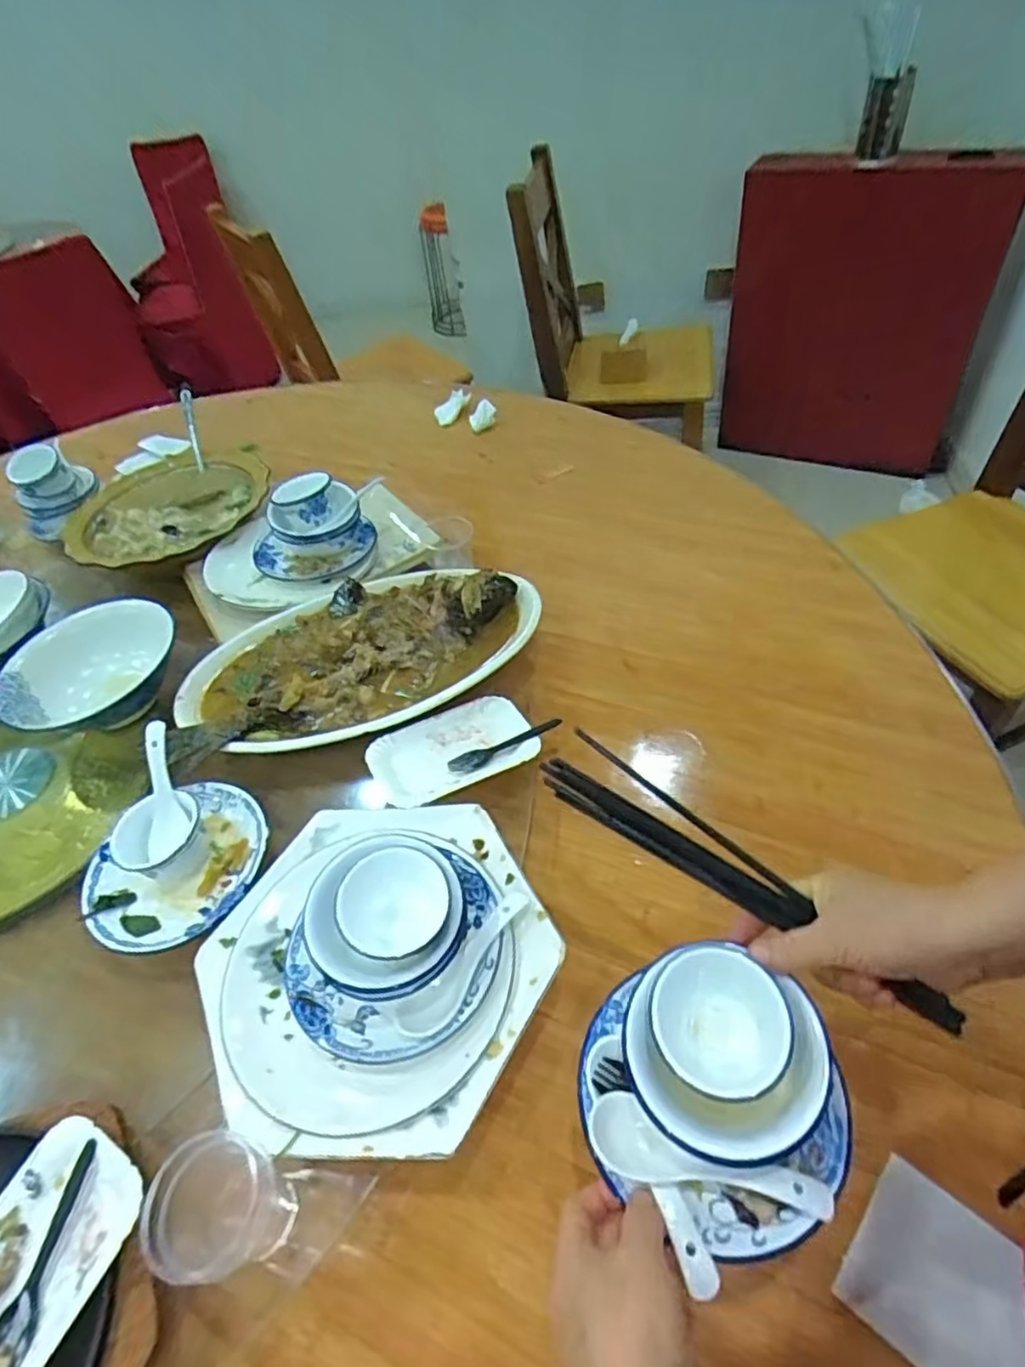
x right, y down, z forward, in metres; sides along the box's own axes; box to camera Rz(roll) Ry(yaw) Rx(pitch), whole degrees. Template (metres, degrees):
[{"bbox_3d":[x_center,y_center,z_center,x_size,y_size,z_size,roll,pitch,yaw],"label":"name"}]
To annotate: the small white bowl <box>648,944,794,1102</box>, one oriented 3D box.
[{"bbox_3d":[0.119,0.201,0.396,0.072,0.051,0.076,-5,48,5],"label":"small white bowl"}]

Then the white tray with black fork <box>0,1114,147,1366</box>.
[{"bbox_3d":[-0.301,0.363,0.411,0.095,0.018,0.153,18,54,23],"label":"white tray with black fork"}]

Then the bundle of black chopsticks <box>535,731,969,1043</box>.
[{"bbox_3d":[0.140,0.114,0.411,0.267,0.031,0.038,31,59,15],"label":"bundle of black chopsticks"}]

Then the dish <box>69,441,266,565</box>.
[{"bbox_3d":[-0.469,-0.249,0.917,0.260,0.034,0.227,-20,52,-11],"label":"dish"}]

